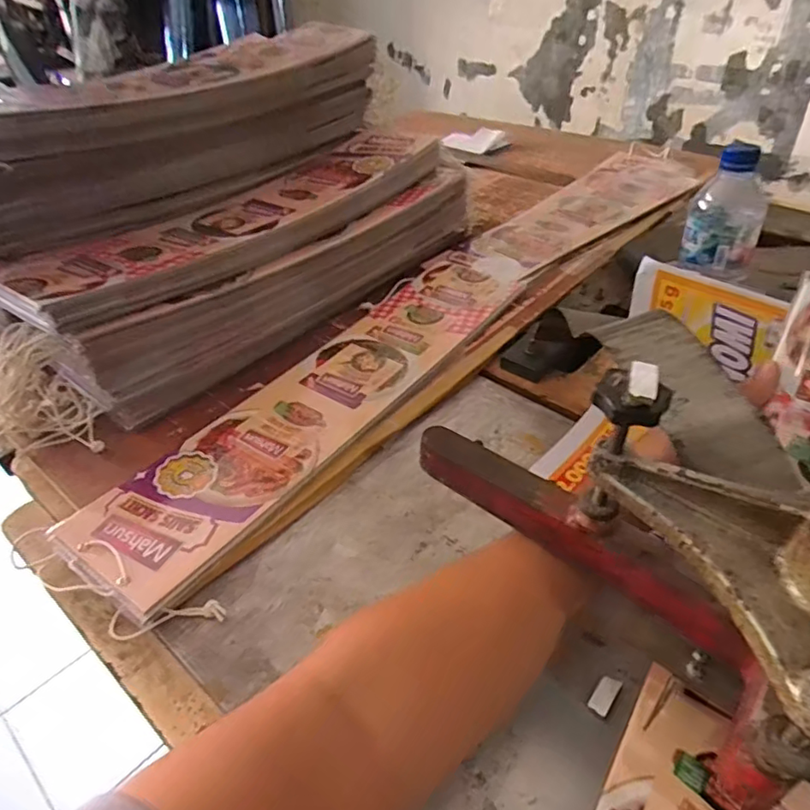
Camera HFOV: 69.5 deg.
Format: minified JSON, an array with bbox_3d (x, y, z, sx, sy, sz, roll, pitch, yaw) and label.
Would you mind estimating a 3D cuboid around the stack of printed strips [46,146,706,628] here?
[{"bbox_3d":[0.106,-0.159,0.771,0.190,0.026,1.105,31,50,29],"label":"stack of printed strips"}]

